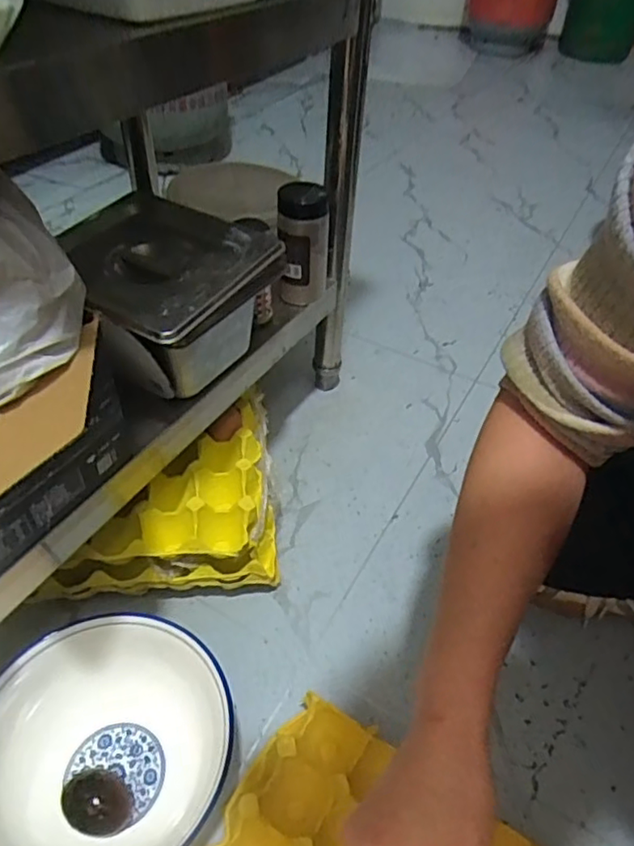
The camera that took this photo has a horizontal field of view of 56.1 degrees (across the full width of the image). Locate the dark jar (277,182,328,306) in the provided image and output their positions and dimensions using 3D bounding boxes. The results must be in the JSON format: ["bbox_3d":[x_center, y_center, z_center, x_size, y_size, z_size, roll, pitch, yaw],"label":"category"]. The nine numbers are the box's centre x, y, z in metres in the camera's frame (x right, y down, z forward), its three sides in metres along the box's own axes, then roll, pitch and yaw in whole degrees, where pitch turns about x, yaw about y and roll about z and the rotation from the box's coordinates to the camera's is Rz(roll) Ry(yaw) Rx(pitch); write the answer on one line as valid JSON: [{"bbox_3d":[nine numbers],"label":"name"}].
[{"bbox_3d":[-0.015,-0.187,0.637,0.051,0.115,0.054,0,43,0],"label":"dark jar"}]

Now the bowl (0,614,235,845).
[{"bbox_3d":[-0.165,0.263,0.462,0.184,0.092,0.189,1,43,-1],"label":"bowl"}]

